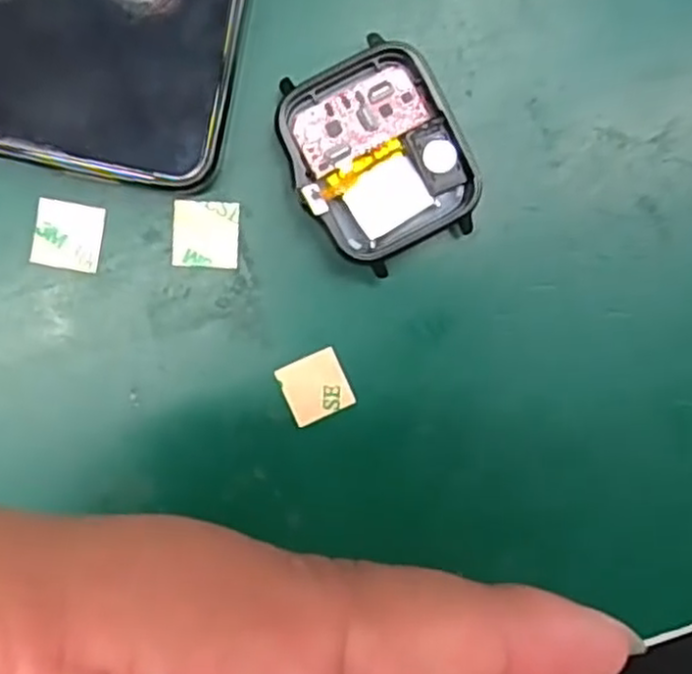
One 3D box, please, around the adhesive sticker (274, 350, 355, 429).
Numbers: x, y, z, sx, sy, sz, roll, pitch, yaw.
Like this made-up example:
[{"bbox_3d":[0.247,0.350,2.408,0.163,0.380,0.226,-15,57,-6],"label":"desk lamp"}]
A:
[{"bbox_3d":[-0.007,0.012,0.178,0.015,0.004,0.015,-24,96,-2],"label":"adhesive sticker"}]

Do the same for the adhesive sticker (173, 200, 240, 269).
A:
[{"bbox_3d":[-0.033,-0.024,0.174,0.015,0.004,0.015,3,95,-6],"label":"adhesive sticker"}]

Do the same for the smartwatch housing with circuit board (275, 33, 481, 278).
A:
[{"bbox_3d":[0.007,-0.041,0.169,0.038,0.013,0.045,-29,94,-2],"label":"smartwatch housing with circuit board"}]

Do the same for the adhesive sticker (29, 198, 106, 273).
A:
[{"bbox_3d":[-0.065,-0.024,0.170,0.015,0.004,0.015,10,92,-4],"label":"adhesive sticker"}]

